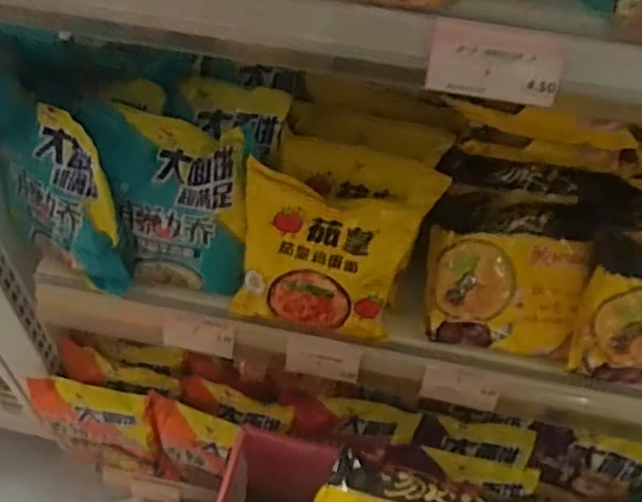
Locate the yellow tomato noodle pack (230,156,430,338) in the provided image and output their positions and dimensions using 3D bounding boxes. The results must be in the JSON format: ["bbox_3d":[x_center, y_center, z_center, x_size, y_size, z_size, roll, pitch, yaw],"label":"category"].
[{"bbox_3d":[0.001,0.009,0.597,0.146,0.146,0.045,15,27,1],"label":"yellow tomato noodle pack"}]

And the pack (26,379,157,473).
[{"bbox_3d":[-0.278,0.216,0.868,0.157,0.148,0.040,12,53,7],"label":"pack"}]

